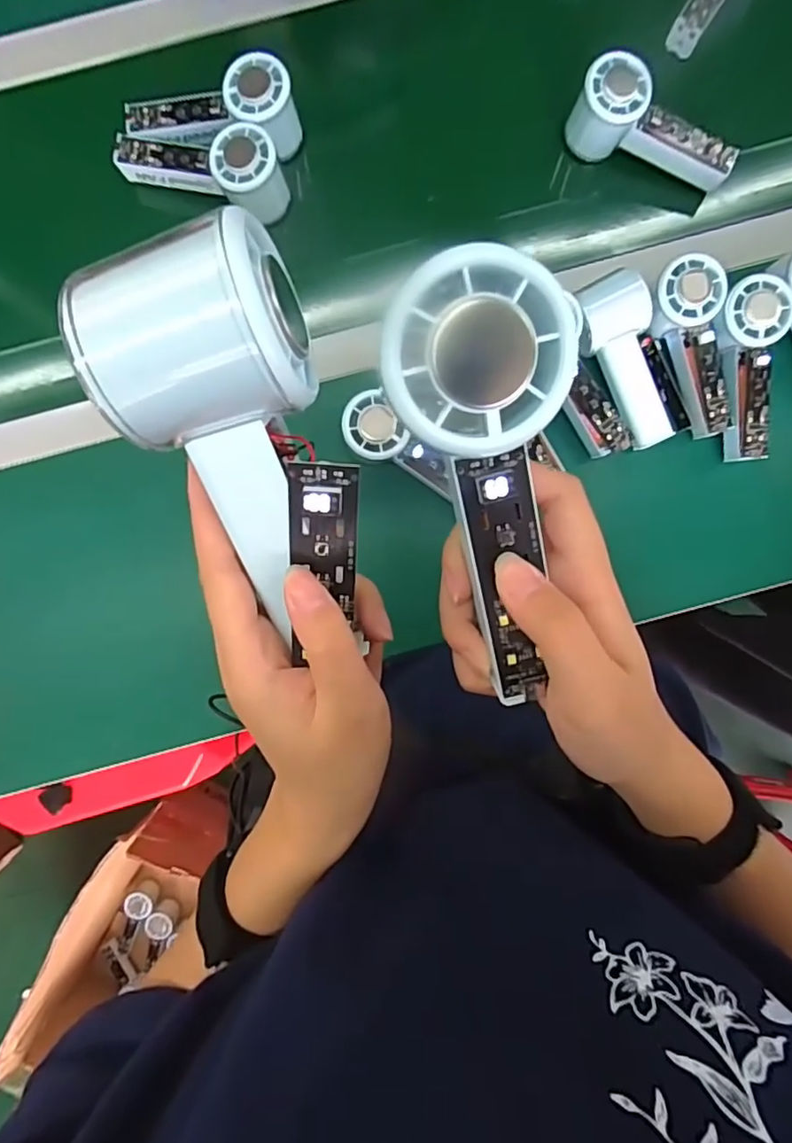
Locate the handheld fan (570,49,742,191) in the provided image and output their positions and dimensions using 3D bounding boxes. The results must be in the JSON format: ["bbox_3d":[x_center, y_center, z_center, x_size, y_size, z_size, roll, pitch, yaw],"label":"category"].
[{"bbox_3d":[0.227,-0.387,0.512,0.144,0.056,0.047,22,91,-1],"label":"handheld fan"}]

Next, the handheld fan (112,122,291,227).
[{"bbox_3d":[-0.170,-0.357,0.511,0.144,0.051,0.056,19,91,-1],"label":"handheld fan"}]

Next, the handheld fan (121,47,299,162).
[{"bbox_3d":[-0.159,-0.401,0.506,0.145,0.045,0.063,6,91,0],"label":"handheld fan"}]

